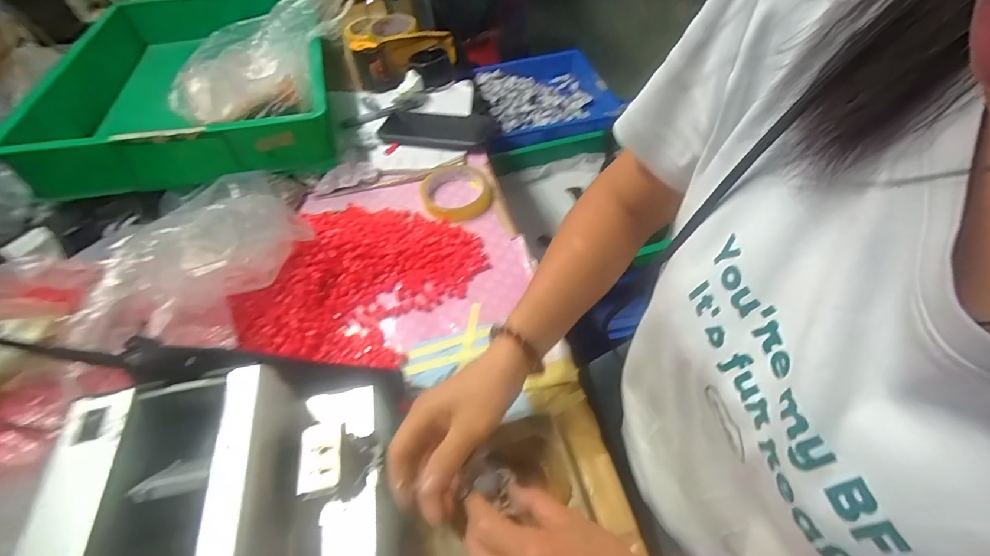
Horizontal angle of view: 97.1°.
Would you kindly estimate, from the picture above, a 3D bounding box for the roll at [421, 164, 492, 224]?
[{"bbox_3d":[-0.051,-0.115,0.568,0.088,0.018,0.100,-21,56,-14],"label":"roll"}]

